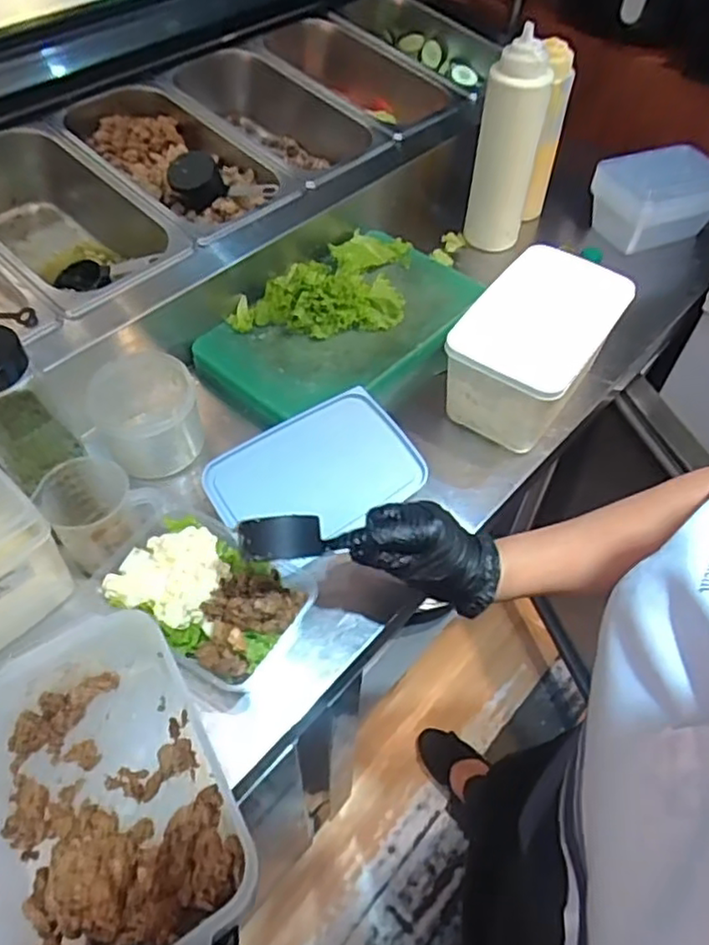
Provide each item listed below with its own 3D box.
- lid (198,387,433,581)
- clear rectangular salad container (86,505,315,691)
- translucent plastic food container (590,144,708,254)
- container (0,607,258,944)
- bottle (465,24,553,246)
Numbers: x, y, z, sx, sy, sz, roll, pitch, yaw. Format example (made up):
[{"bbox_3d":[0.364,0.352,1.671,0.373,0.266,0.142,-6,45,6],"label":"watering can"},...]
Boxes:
[{"bbox_3d":[-0.037,0.003,0.674,0.202,0.014,0.130,-31,78,-22],"label":"lid"},{"bbox_3d":[-0.136,0.103,0.575,0.186,0.055,0.116,24,55,16],"label":"clear rectangular salad container"},{"bbox_3d":[0.451,-0.405,0.969,0.172,0.101,0.126,-22,56,-18],"label":"translucent plastic food container"},{"bbox_3d":[-0.160,0.185,0.395,0.141,0.072,0.221,-25,57,-20],"label":"container"},{"bbox_3d":[0.202,-0.424,0.881,0.082,0.253,0.071,17,54,11],"label":"bottle"}]

